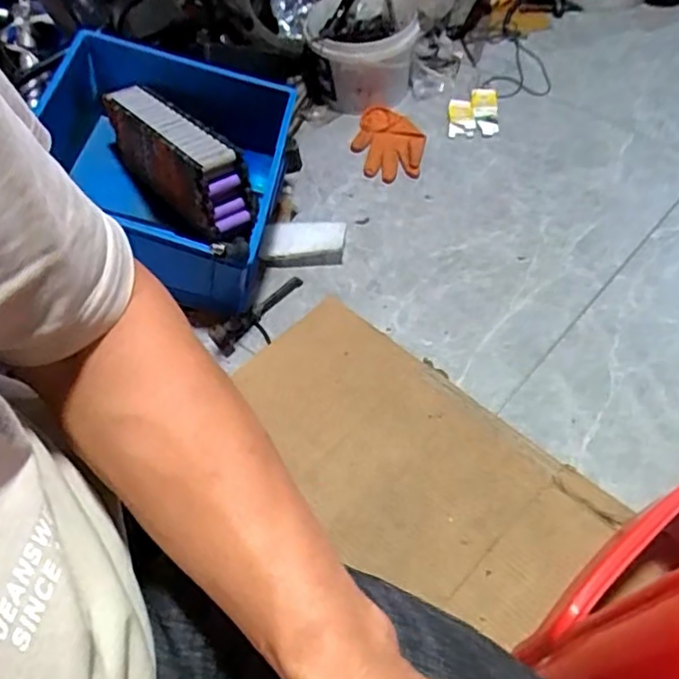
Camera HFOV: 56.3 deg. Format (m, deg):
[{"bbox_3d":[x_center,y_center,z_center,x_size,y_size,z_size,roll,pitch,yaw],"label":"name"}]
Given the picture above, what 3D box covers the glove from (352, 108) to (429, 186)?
[{"bbox_3d":[0.090,-0.361,1.174,0.133,0.032,0.175,9,55,9],"label":"glove"}]

